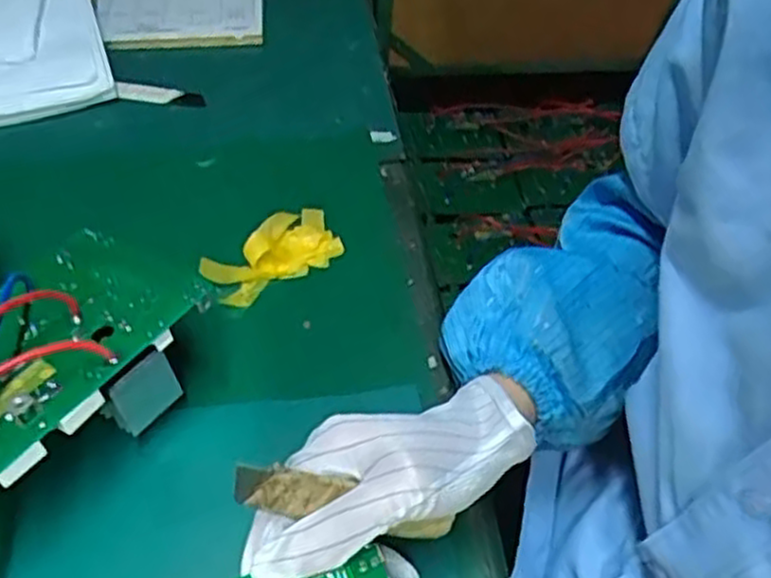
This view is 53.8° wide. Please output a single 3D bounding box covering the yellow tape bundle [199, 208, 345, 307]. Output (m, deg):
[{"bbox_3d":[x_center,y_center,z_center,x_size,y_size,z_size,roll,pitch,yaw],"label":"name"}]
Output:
[{"bbox_3d":[-0.074,-0.025,0.502,0.095,0.023,0.043,-34,57,-29],"label":"yellow tape bundle"}]

